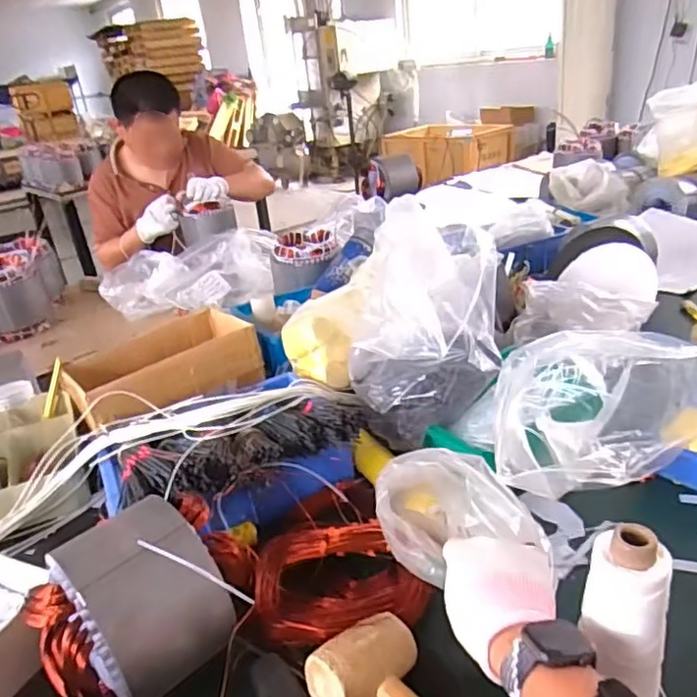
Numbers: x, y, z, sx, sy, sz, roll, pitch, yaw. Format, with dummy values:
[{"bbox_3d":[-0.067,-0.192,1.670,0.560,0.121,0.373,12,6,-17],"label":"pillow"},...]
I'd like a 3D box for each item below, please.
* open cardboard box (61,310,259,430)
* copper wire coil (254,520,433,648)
[{"bbox_3d":[-0.284,0.032,0.936,0.278,0.078,0.168,-27,32,-35],"label":"open cardboard box"},{"bbox_3d":[-0.012,0.234,0.608,0.169,0.051,0.122,-11,26,-9],"label":"copper wire coil"}]

